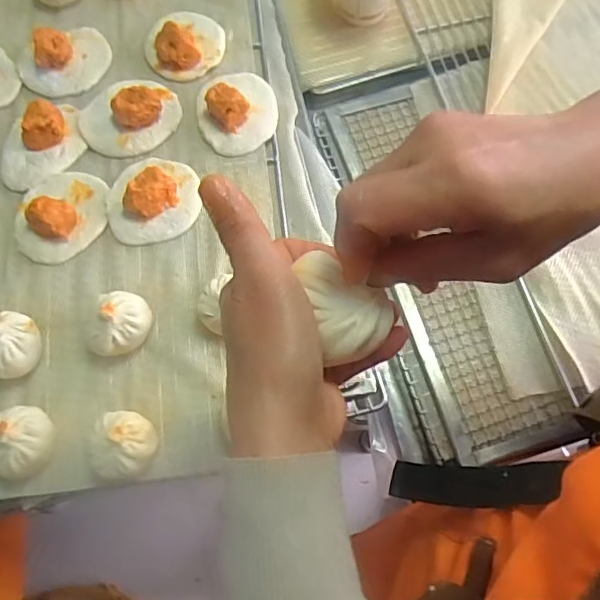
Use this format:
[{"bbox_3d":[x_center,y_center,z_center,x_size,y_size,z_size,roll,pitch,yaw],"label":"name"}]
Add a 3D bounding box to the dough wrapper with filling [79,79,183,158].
[{"bbox_3d":[-0.173,-0.190,0.566,0.100,0.029,0.082,-27,73,-8],"label":"dough wrapper with filling"}]

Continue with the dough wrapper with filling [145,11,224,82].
[{"bbox_3d":[-0.123,-0.275,0.603,0.083,0.024,0.083,0,71,0],"label":"dough wrapper with filling"}]

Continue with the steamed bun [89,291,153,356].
[{"bbox_3d":[-0.155,0.019,0.485,0.051,0.040,0.056,5,71,3],"label":"steamed bun"}]

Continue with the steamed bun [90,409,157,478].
[{"bbox_3d":[-0.141,0.116,0.455,0.046,0.038,0.050,0,70,1],"label":"steamed bun"}]

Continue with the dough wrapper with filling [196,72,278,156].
[{"bbox_3d":[-0.063,-0.196,0.569,0.080,0.035,0.093,-12,72,-4],"label":"dough wrapper with filling"}]

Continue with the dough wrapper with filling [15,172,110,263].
[{"bbox_3d":[-0.227,-0.086,0.529,0.083,0.030,0.091,-4,72,-1],"label":"dough wrapper with filling"}]

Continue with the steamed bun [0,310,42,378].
[{"bbox_3d":[-0.244,0.037,0.479,0.047,0.041,0.048,0,70,1],"label":"steamed bun"}]

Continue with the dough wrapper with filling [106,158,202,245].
[{"bbox_3d":[-0.142,-0.101,0.538,0.086,0.027,0.084,-9,72,-3],"label":"dough wrapper with filling"}]

